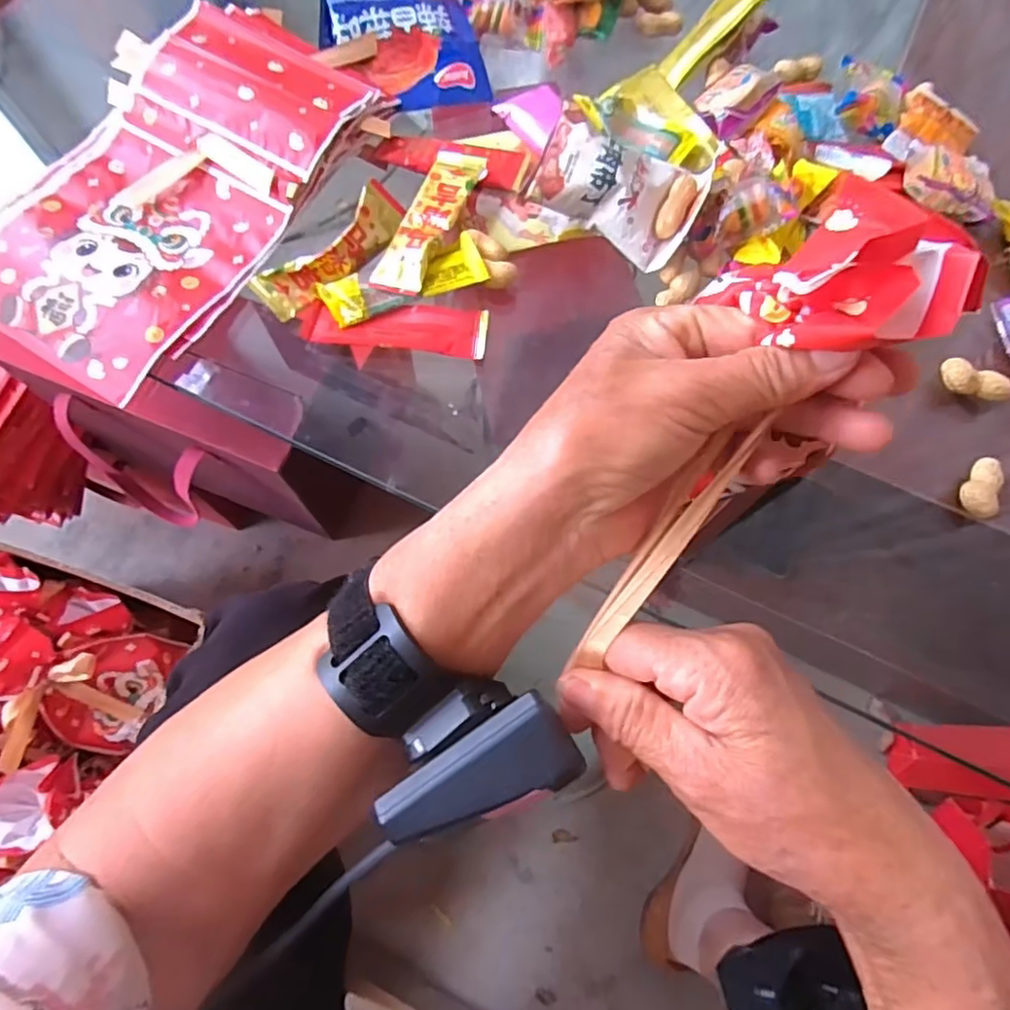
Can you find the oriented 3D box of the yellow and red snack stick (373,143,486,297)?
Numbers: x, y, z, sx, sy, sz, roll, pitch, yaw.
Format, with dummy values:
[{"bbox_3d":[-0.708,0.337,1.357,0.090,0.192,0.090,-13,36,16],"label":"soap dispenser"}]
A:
[{"bbox_3d":[-0.047,-0.174,0.385,0.032,0.013,0.106,22,70,7],"label":"yellow and red snack stick"}]

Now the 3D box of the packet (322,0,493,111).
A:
[{"bbox_3d":[-0.080,-0.349,0.447,0.104,0.026,0.150,-17,71,-8],"label":"packet"}]

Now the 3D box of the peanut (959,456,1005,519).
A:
[{"bbox_3d":[0.258,-0.011,0.336,0.014,0.013,0.034,19,70,6],"label":"peanut"}]

